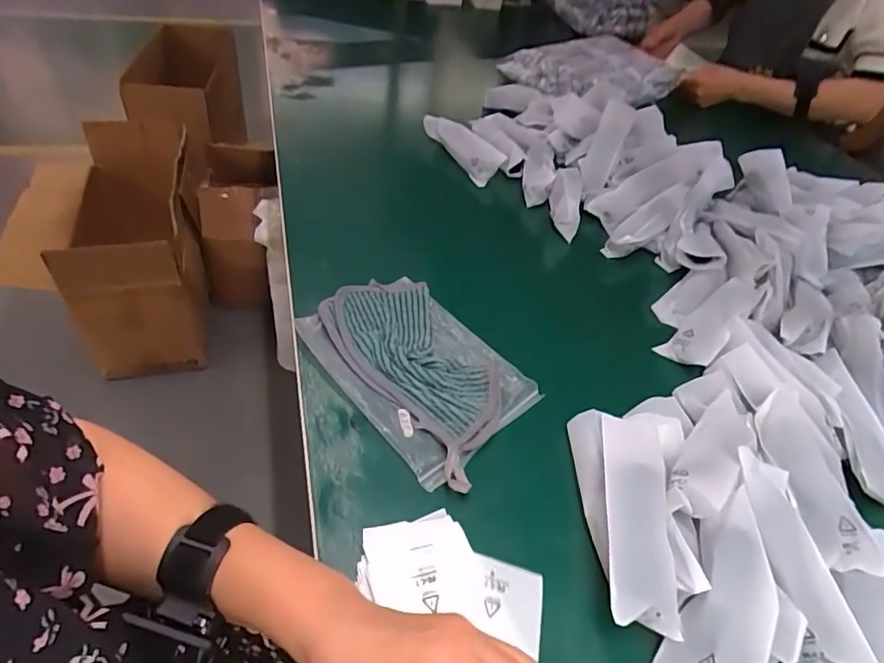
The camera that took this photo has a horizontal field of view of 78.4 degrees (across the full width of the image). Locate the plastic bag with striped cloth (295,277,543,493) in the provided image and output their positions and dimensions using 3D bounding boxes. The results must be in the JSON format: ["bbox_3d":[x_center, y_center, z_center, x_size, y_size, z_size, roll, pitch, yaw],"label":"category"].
[{"bbox_3d":[-0.021,0.029,0.509,0.145,0.025,0.228,-28,56,-32],"label":"plastic bag with striped cloth"}]

